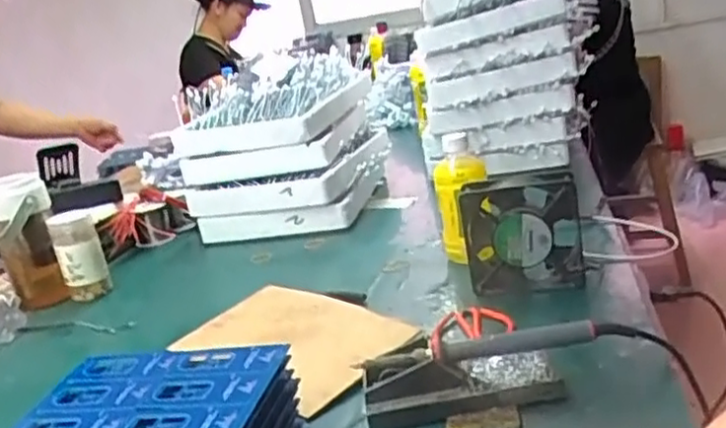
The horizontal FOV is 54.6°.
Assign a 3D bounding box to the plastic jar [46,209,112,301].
[{"bbox_3d":[-0.407,0.061,1.015,0.061,0.124,0.076,-17,18,-22],"label":"plastic jar"}]

